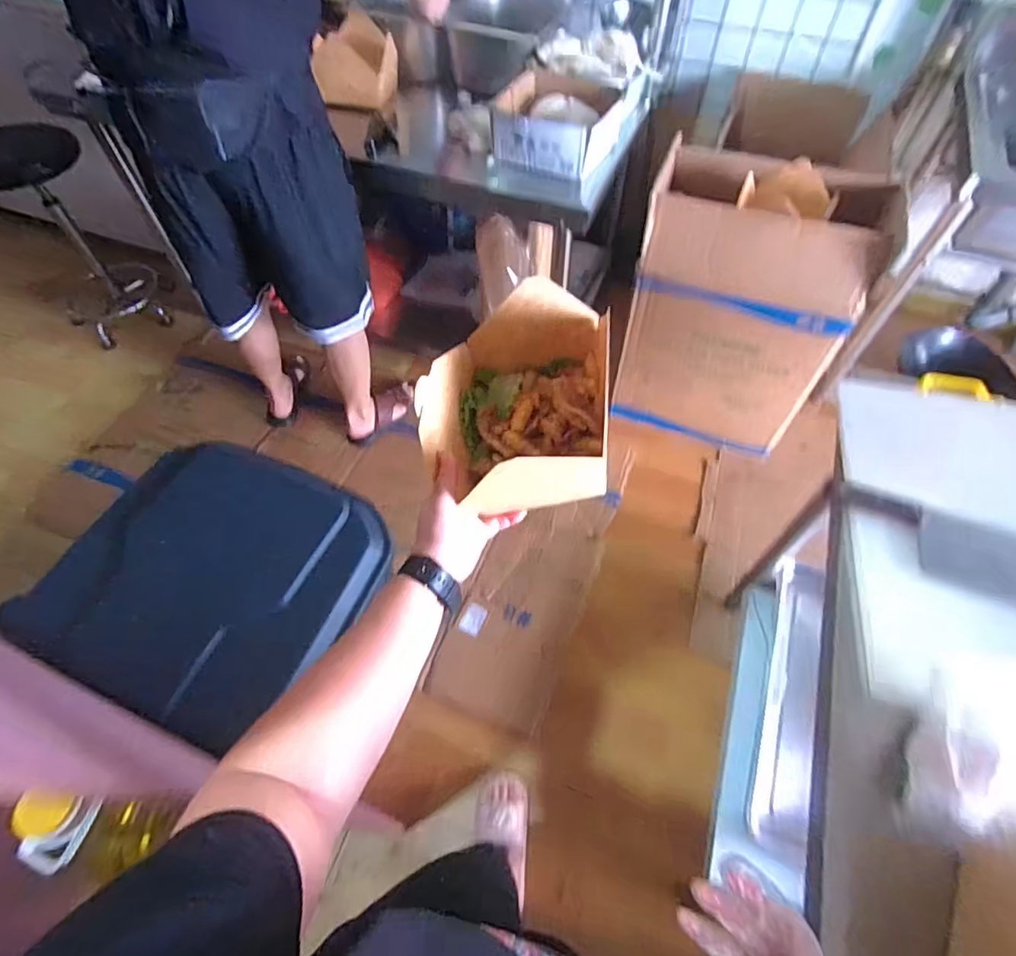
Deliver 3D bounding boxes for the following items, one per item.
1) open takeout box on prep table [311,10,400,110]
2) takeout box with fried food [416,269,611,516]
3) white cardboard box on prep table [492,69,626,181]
[{"bbox_3d":[-0.349,-0.950,1.248,0.185,0.129,0.160,-10,58,-7],"label":"open takeout box on prep table"},{"bbox_3d":[0.016,-0.076,0.538,0.156,0.139,0.174,11,58,6],"label":"takeout box with fried food"},{"bbox_3d":[0.107,-0.749,1.145,0.225,0.101,0.223,24,60,14],"label":"white cardboard box on prep table"}]

